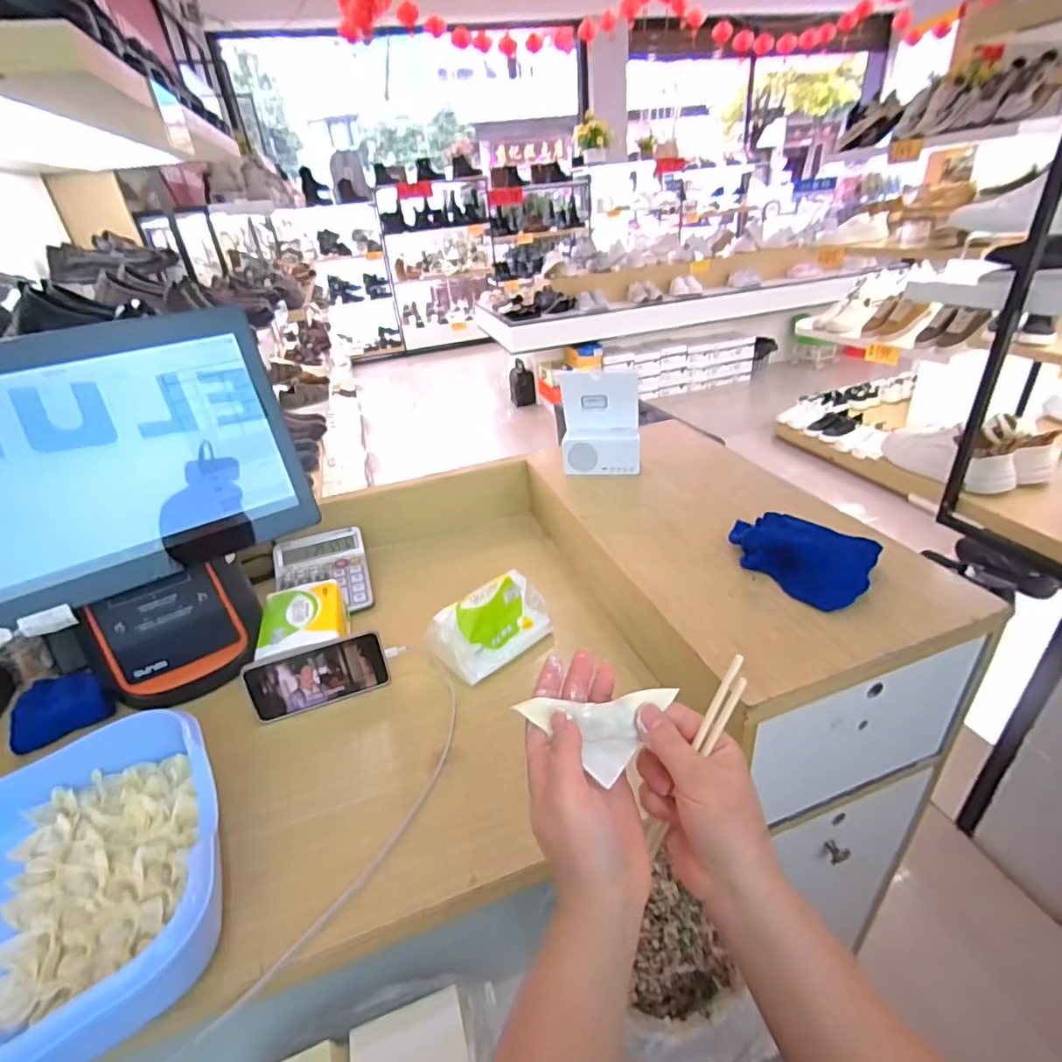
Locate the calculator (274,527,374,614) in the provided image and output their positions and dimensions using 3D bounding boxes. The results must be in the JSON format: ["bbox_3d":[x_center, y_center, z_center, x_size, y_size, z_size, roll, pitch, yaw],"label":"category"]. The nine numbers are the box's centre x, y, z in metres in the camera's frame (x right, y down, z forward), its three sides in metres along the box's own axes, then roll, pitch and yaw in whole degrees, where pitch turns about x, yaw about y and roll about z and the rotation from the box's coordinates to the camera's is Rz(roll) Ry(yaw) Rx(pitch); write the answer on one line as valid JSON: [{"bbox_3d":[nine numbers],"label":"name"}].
[{"bbox_3d":[-0.310,0.062,0.815,0.132,0.045,0.161,-15,32,-13],"label":"calculator"}]

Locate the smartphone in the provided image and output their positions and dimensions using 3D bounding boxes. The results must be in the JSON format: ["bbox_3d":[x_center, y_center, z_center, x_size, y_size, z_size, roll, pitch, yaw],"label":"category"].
[{"bbox_3d":[-0.239,0.165,0.627,0.147,0.075,0.009,-15,17,-15],"label":"smartphone"}]

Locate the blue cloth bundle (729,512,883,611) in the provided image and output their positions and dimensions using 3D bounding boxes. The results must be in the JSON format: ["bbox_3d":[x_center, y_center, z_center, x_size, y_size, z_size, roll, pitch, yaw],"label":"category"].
[{"bbox_3d":[0.281,0.021,0.590,0.145,0.051,0.094,19,40,36],"label":"blue cloth bundle"}]

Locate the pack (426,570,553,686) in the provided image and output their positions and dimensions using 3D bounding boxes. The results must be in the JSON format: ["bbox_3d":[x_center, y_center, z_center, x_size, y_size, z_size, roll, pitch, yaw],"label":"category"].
[{"bbox_3d":[-0.047,0.112,0.669,0.143,0.072,0.069,-26,36,-29],"label":"pack"}]

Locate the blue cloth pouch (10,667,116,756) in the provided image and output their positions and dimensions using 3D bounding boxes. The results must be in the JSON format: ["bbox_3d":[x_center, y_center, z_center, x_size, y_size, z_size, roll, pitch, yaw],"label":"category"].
[{"bbox_3d":[-0.548,0.202,0.644,0.094,0.035,0.086,-27,37,-31],"label":"blue cloth pouch"}]

